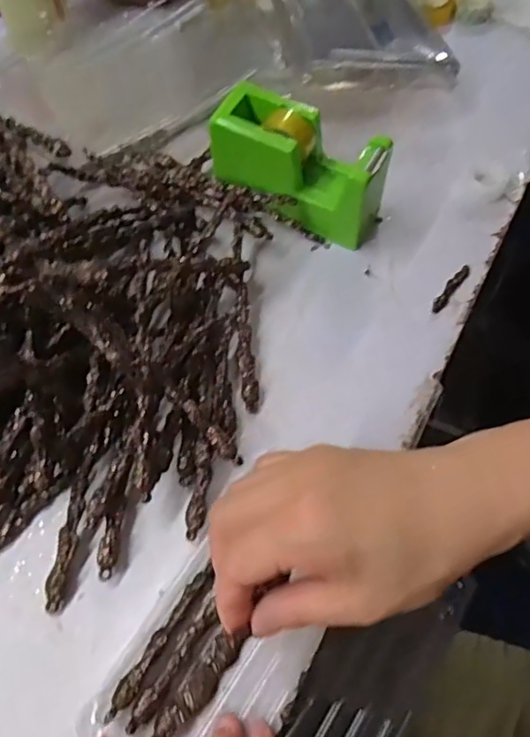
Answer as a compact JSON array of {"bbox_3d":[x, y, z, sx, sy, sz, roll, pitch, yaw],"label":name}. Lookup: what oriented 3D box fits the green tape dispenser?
[{"bbox_3d":[0.027,-0.157,0.452,0.135,0.073,0.063,22,63,9],"label":"green tape dispenser"}]

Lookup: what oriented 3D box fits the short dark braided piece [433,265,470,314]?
[{"bbox_3d":[0.142,-0.062,0.448,0.009,0.008,0.051,36,67,14],"label":"short dark braided piece"}]

